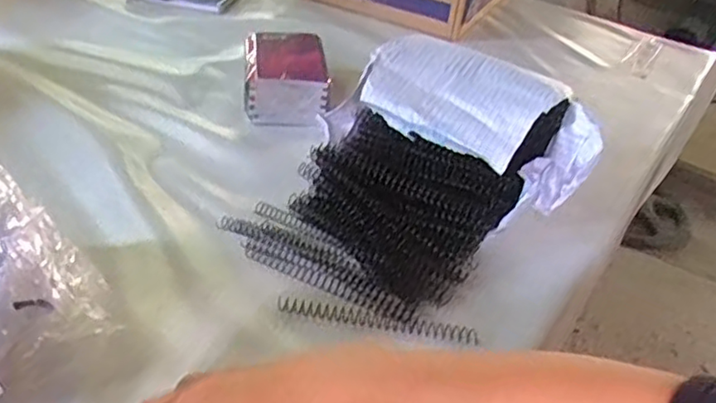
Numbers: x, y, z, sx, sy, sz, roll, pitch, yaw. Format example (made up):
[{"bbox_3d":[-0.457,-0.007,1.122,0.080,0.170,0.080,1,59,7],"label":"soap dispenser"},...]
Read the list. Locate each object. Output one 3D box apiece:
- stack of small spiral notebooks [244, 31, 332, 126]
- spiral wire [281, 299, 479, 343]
[{"bbox_3d":[-0.086,-0.151,0.773,0.094,0.057,0.134,0,38,-8],"label":"stack of small spiral notebooks"},{"bbox_3d":[0.016,0.094,0.510,0.160,0.009,0.015,9,37,3],"label":"spiral wire"}]

